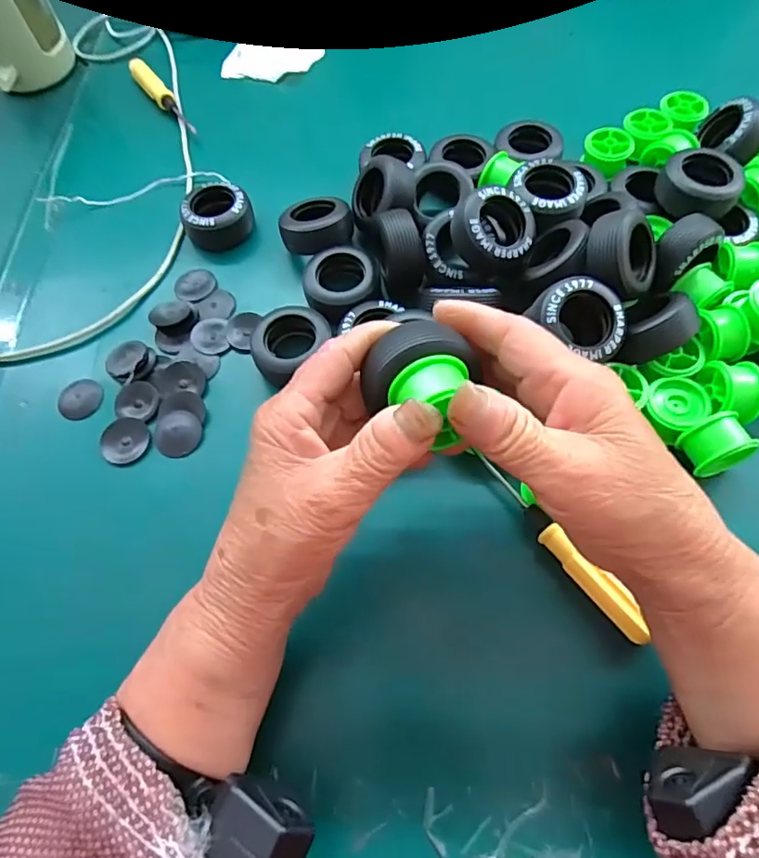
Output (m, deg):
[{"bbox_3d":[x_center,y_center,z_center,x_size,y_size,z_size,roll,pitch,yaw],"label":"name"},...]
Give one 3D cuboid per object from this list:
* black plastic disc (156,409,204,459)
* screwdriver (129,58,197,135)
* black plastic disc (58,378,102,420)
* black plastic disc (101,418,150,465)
[{"bbox_3d":[-0.120,0.001,0.320,0.029,0.004,0.027,-1,65,3],"label":"black plastic disc"},{"bbox_3d":[-0.188,-0.286,0.465,0.017,0.011,0.114,-33,67,-12],"label":"screwdriver"},{"bbox_3d":[-0.187,-0.020,0.336,0.026,0.004,0.027,-1,65,3],"label":"black plastic disc"},{"bbox_3d":[-0.152,0.007,0.323,0.027,0.004,0.029,-1,65,3],"label":"black plastic disc"}]

